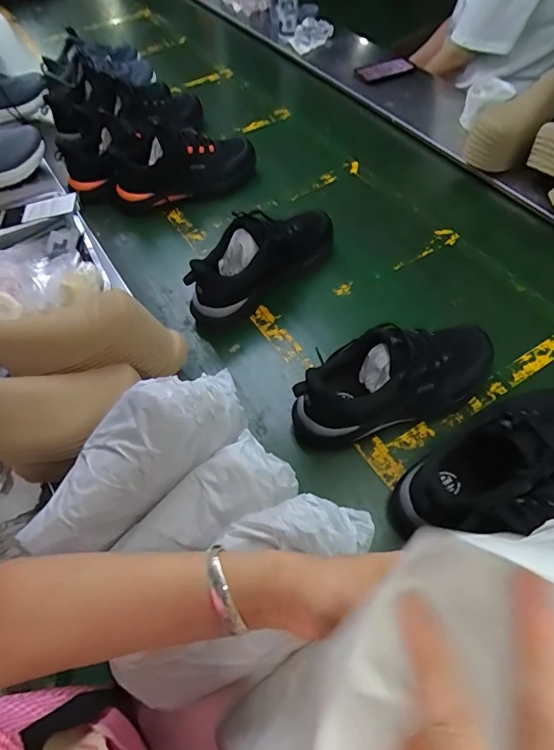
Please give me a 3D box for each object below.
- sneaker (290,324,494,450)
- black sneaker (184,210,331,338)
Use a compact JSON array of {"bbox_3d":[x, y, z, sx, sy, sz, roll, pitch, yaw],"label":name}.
[{"bbox_3d":[0.166,0.006,0.647,0.296,0.132,0.099,-16,58,-7],"label":"sneaker"},{"bbox_3d":[-0.022,-0.204,0.790,0.295,0.141,0.088,-36,62,-18],"label":"black sneaker"}]

